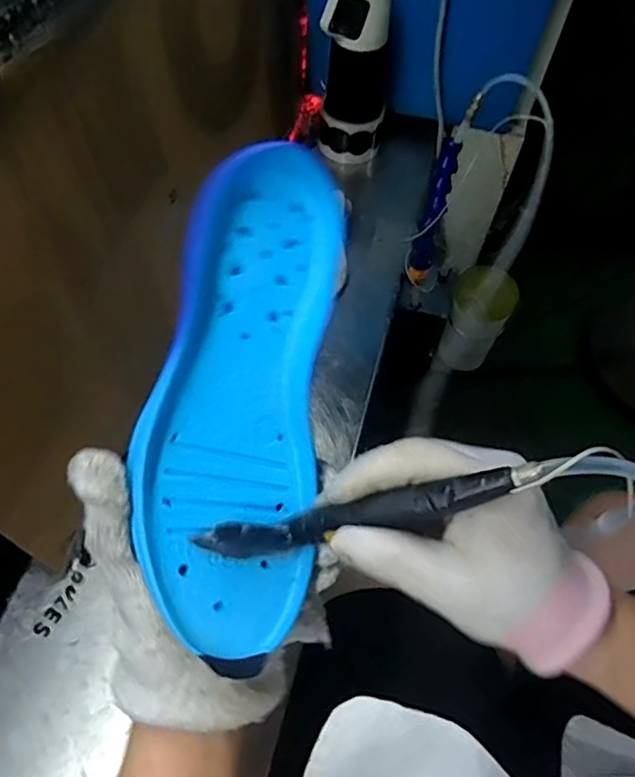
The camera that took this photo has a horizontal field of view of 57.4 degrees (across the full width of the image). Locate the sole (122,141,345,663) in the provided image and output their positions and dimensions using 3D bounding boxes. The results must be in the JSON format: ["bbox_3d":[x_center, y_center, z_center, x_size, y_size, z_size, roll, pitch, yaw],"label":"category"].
[{"bbox_3d":[-0.038,0.001,0.290,0.082,0.032,0.239,7,83,1],"label":"sole"}]

